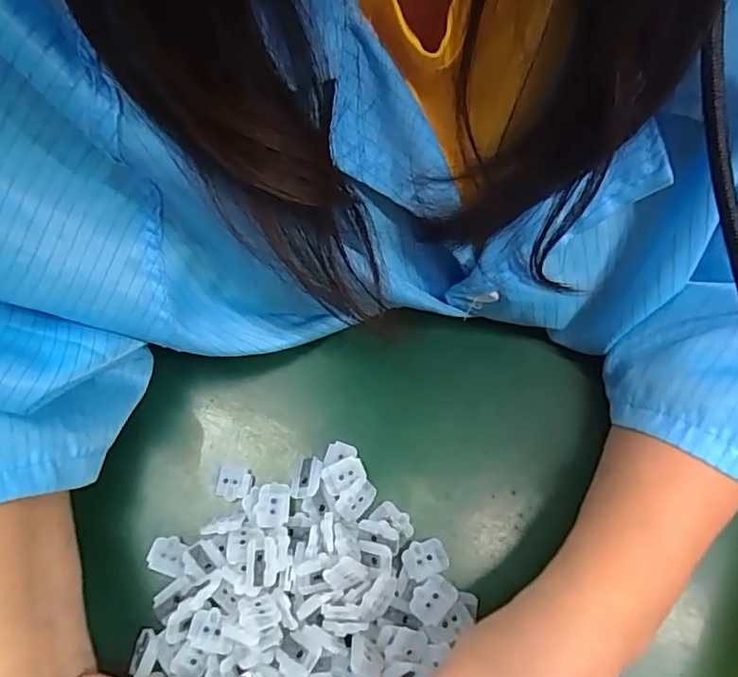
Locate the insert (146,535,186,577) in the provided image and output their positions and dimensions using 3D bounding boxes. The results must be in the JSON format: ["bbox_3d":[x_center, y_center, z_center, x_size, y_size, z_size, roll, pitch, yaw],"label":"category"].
[{"bbox_3d":[-0.101,0.109,0.277,0.019,0.006,0.018,0,71,1],"label":"insert"}]

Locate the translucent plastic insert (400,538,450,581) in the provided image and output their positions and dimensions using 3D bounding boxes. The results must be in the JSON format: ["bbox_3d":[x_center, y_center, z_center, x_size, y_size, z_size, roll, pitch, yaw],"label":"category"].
[{"bbox_3d":[0.027,0.109,0.272,0.022,0.004,0.017,-20,72,-6],"label":"translucent plastic insert"}]

